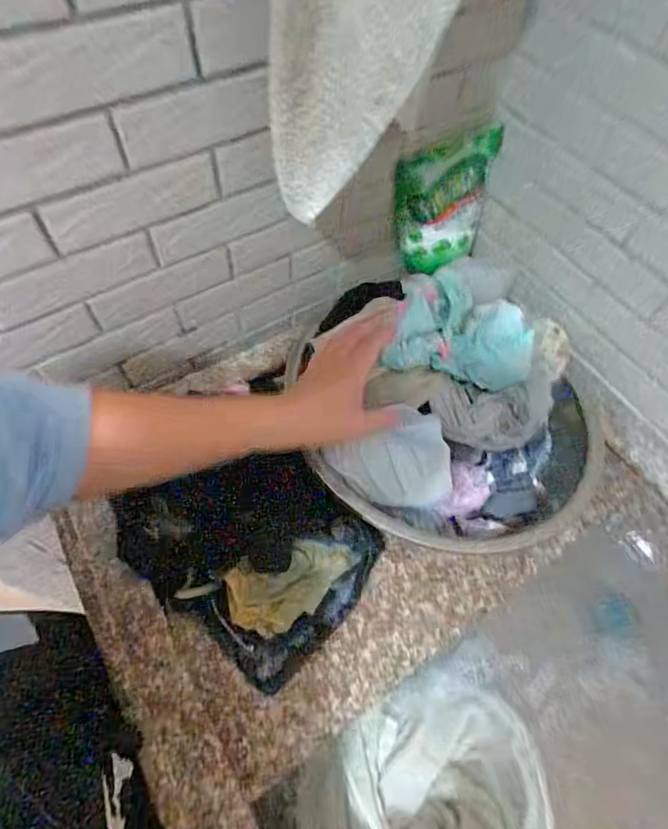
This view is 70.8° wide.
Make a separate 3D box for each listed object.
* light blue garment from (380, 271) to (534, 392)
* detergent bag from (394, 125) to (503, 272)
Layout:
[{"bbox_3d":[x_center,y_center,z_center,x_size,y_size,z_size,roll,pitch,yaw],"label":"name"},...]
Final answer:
[{"bbox_3d":[0.135,-0.089,0.494,0.144,0.069,0.085,9,60,3],"label":"light blue garment"},{"bbox_3d":[0.146,-0.270,0.620,0.126,0.155,0.048,-14,61,-10],"label":"detergent bag"}]

